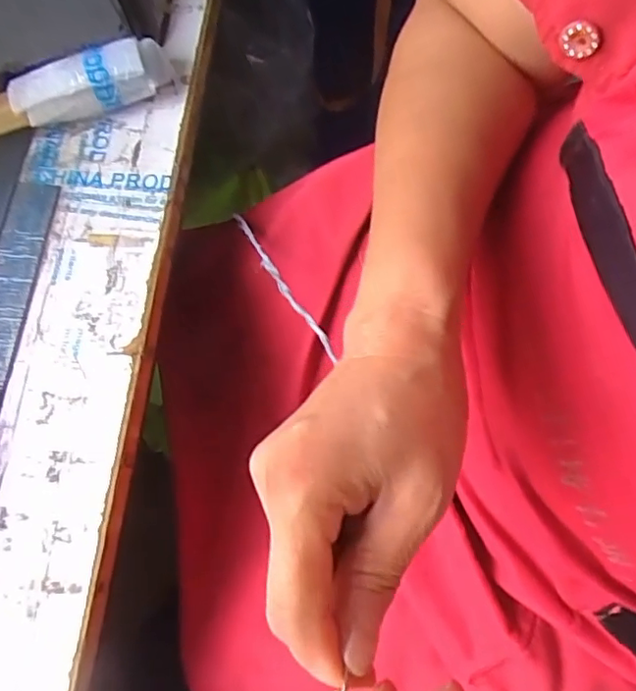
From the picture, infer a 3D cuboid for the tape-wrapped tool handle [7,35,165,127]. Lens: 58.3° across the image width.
[{"bbox_3d":[-0.178,-0.205,0.447,0.122,0.036,0.043,-16,74,-4],"label":"tape-wrapped tool handle"}]

